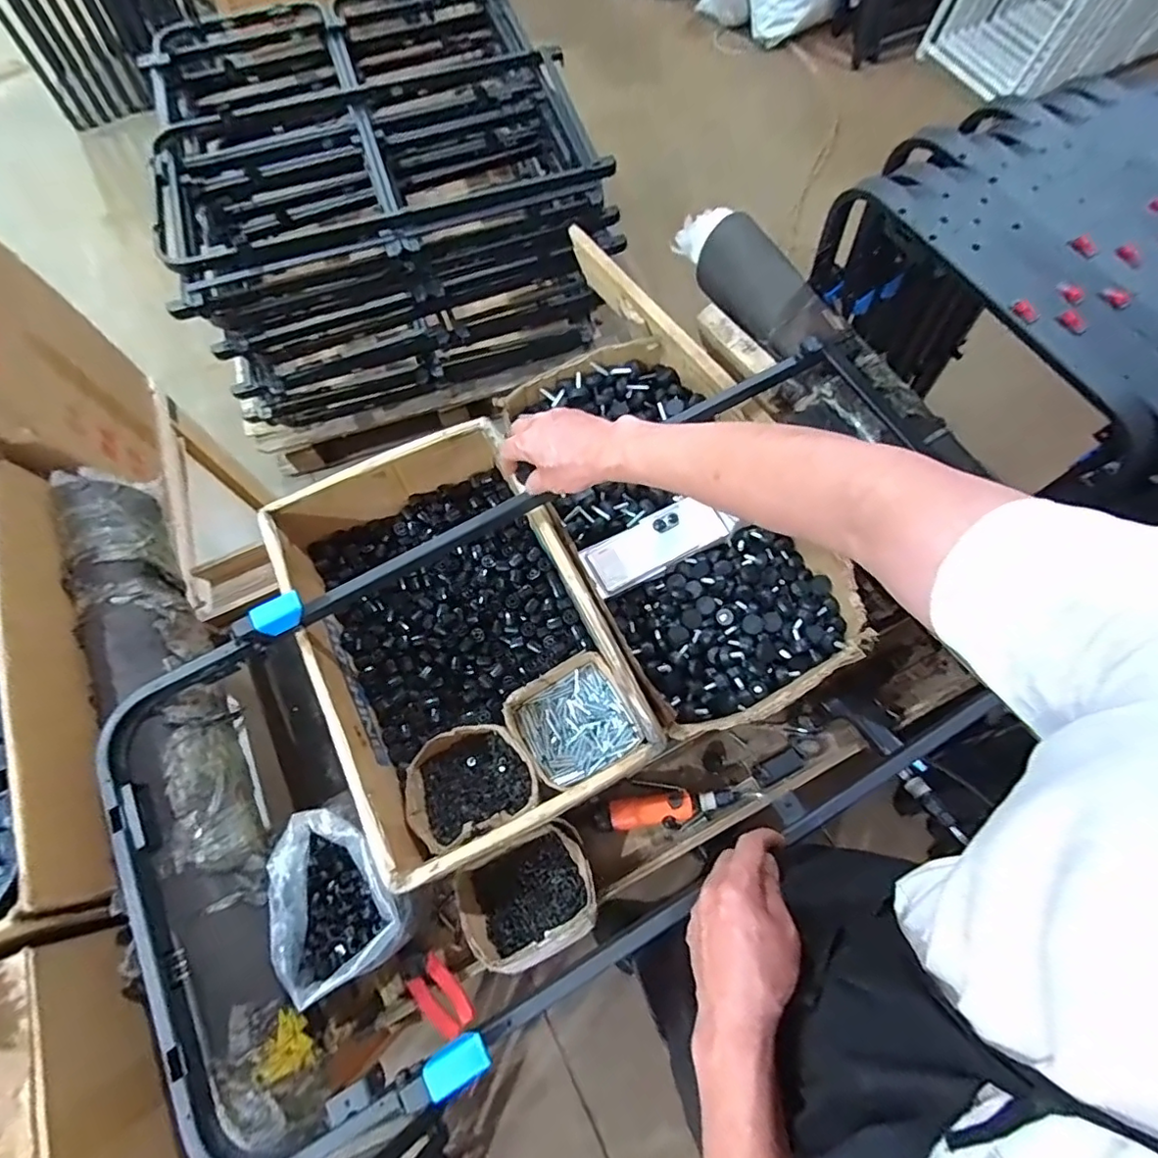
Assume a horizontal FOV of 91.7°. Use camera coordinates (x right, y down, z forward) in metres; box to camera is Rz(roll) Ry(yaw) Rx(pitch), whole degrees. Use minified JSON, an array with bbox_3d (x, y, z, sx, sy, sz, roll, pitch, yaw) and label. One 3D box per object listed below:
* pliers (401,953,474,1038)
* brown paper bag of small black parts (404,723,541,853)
[{"bbox_3d":[-0.183,0.528,0.722,0.118,0.024,0.051,29,73,29],"label":"pliers"},{"bbox_3d":[-0.145,0.269,0.753,0.164,0.059,0.136,-25,71,-7],"label":"brown paper bag of small black parts"}]

